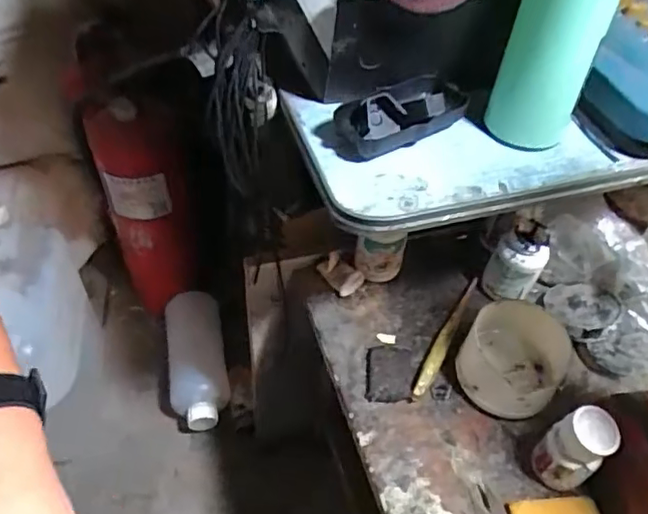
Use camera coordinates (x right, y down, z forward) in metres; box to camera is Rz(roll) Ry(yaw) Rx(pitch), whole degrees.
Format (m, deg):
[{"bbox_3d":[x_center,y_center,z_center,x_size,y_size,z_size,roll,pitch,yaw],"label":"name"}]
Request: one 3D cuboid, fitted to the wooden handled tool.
[{"bbox_3d":[0.116,0.078,0.569,0.014,0.014,0.149,22,51,16],"label":"wooden handled tool"}]

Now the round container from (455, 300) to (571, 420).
[{"bbox_3d":[0.173,0.091,0.533,0.088,0.053,0.095,1,48,-2],"label":"round container"}]

